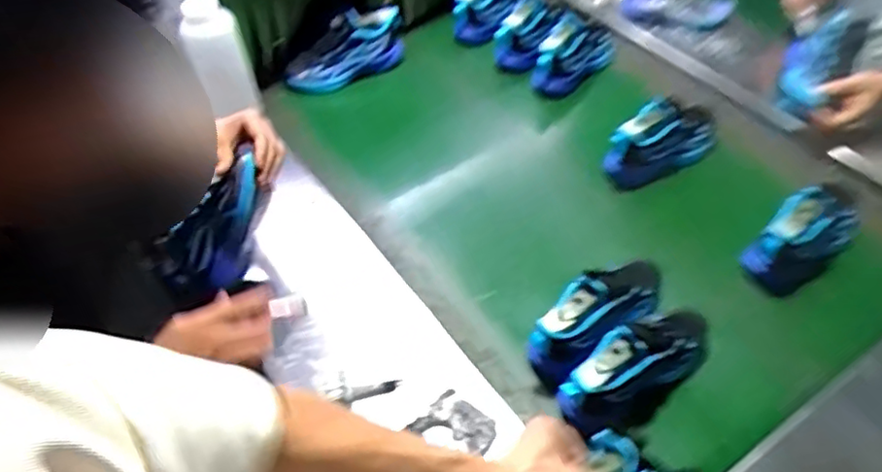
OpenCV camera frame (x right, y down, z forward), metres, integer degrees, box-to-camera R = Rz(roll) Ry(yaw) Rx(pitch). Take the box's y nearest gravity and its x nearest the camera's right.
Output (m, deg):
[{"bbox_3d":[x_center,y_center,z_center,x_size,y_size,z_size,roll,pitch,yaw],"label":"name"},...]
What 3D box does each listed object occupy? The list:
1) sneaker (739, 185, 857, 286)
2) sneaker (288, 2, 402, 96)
[{"bbox_3d":[0.570,-0.003,1.006,0.210,0.134,0.079,-28,55,-19],"label":"sneaker"},{"bbox_3d":[-0.225,-0.439,1.507,0.287,0.122,0.111,-21,53,-14],"label":"sneaker"}]

